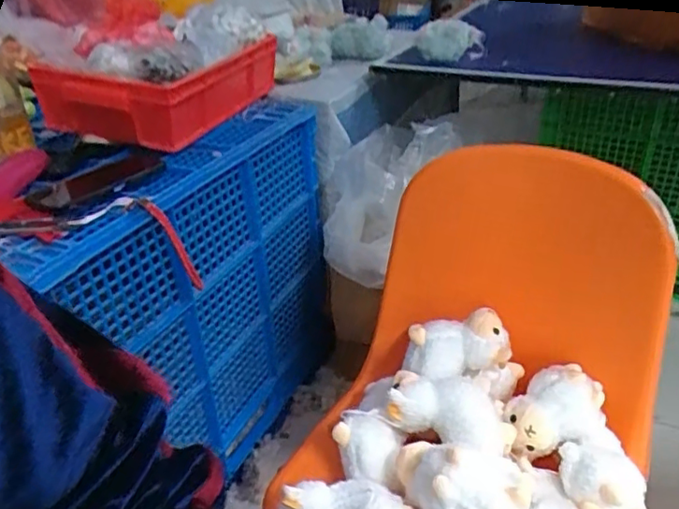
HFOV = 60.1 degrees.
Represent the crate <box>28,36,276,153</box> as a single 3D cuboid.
[{"bbox_3d":[-0.266,-0.254,0.900,0.204,0.108,0.327,10,33,21],"label":"crate"}]

